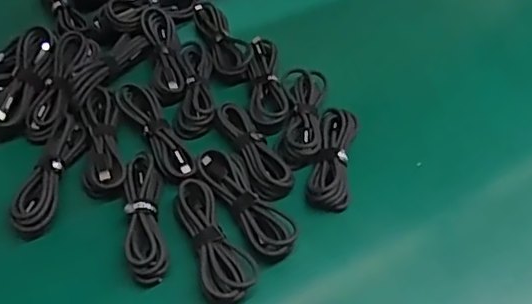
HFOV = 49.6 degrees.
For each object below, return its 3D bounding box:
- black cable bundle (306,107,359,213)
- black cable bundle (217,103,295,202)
[{"bbox_3d":[0.059,0.004,0.501,0.034,0.018,0.104,10,50,3],"label":"black cable bundle"},{"bbox_3d":[-0.008,-0.003,0.496,0.035,0.018,0.097,-18,54,-19],"label":"black cable bundle"}]

